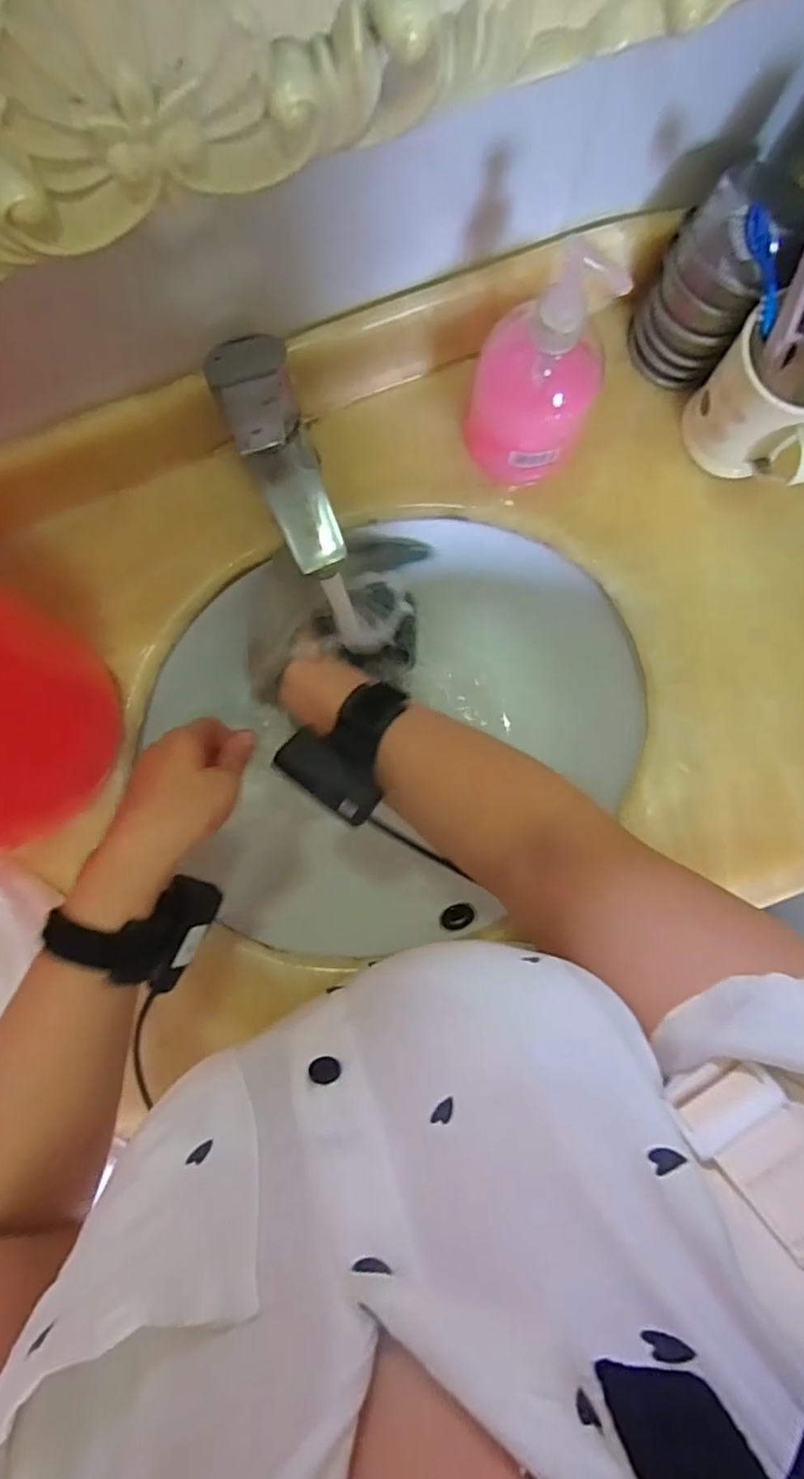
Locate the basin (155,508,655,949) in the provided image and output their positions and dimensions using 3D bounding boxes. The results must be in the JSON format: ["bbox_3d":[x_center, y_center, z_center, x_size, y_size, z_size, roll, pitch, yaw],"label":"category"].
[{"bbox_3d":[0.008,0.006,0.538,0.373,0.175,0.297,-6,88,-2],"label":"basin"}]

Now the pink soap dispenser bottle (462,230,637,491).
[{"bbox_3d":[0.086,-0.232,0.412,0.087,0.144,0.075,31,87,0],"label":"pink soap dispenser bottle"}]

